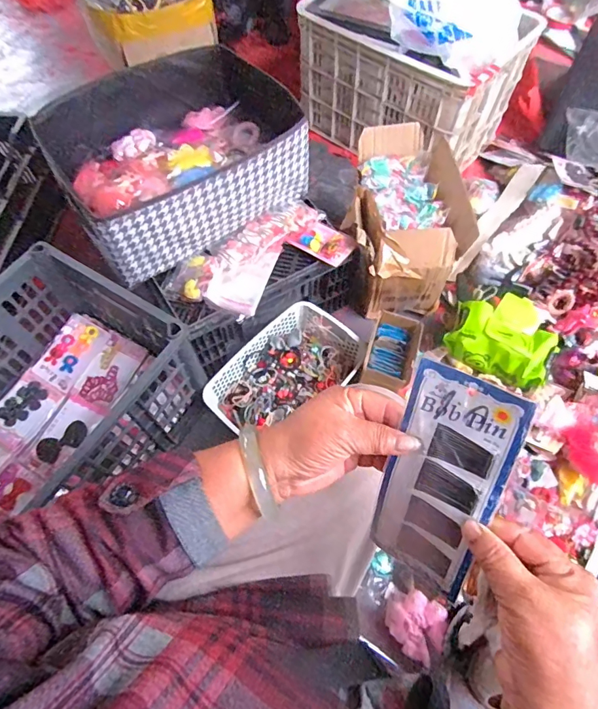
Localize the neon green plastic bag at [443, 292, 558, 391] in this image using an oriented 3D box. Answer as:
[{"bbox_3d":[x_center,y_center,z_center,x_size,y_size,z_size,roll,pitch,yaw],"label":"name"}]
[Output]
[{"bbox_3d":[0.415,-0.038,0.905,0.201,0.066,0.155,27,66,13],"label":"neon green plastic bag"}]

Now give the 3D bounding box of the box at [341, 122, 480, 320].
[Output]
[{"bbox_3d":[0.218,-0.283,0.960,0.222,0.219,0.350,4,63,2],"label":"box"}]

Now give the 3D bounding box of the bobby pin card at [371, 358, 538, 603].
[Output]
[{"bbox_3d":[0.103,0.091,0.323,0.077,0.161,0.010,24,22,32],"label":"bobby pin card"}]

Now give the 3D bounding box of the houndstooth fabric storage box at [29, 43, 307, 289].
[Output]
[{"bbox_3d":[-0.233,-0.381,0.846,0.416,0.149,0.360,-33,67,-16],"label":"houndstooth fabric storage box"}]

